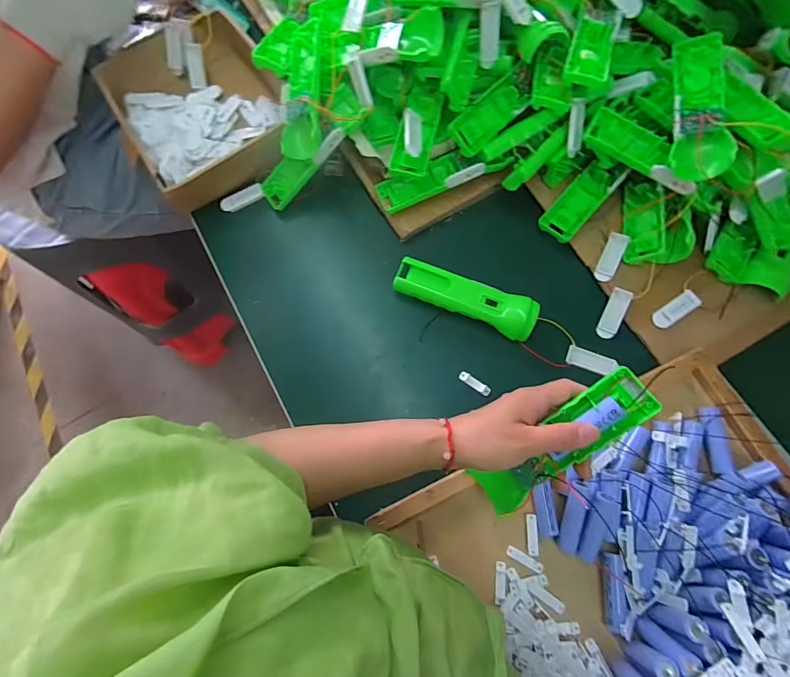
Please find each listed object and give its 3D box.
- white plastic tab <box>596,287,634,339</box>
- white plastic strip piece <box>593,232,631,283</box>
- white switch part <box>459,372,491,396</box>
[{"bbox_3d":[0.251,-0.029,0.458,0.021,0.005,0.059,23,91,30],"label":"white plastic tab"},{"bbox_3d":[0.252,-0.094,0.466,0.021,0.011,0.056,23,94,9],"label":"white plastic strip piece"},{"bbox_3d":[0.090,0.050,0.449,0.038,0.006,0.011,36,77,12],"label":"white switch part"}]

